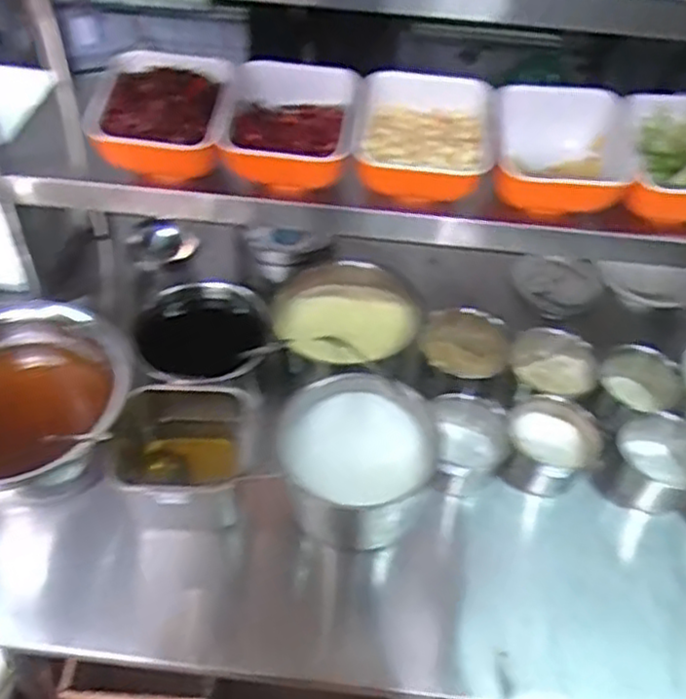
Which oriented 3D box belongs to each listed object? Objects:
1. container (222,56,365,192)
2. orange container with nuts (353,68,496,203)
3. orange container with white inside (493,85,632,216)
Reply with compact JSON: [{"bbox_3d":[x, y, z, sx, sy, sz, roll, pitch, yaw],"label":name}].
[{"bbox_3d":[-0.065,-0.291,0.921,0.167,0.091,0.190,0,48,-3],"label":"container"},{"bbox_3d":[0.102,-0.270,0.919,0.163,0.104,0.169,5,48,2],"label":"orange container with nuts"},{"bbox_3d":[0.271,-0.240,0.900,0.173,0.104,0.156,8,48,5],"label":"orange container with white inside"}]

